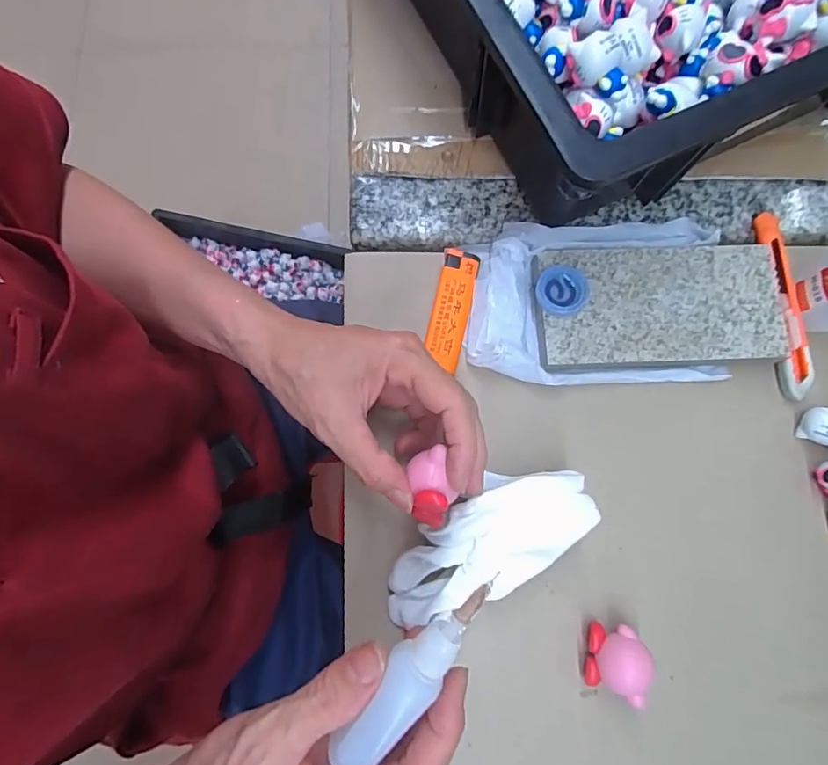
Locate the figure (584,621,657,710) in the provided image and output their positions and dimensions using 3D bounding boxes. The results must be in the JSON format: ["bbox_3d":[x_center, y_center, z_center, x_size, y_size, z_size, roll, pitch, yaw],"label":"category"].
[{"bbox_3d":[0.109,0.150,0.272,0.029,0.026,0.034,20,79,4],"label":"figure"}]

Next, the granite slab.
[{"bbox_3d":[0.152,-0.045,0.316,0.149,0.016,0.077,-2,78,0],"label":"granite slab"}]

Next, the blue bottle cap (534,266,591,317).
[{"bbox_3d":[0.092,-0.056,0.309,0.031,0.008,0.033,0,78,0],"label":"blue bottle cap"}]

